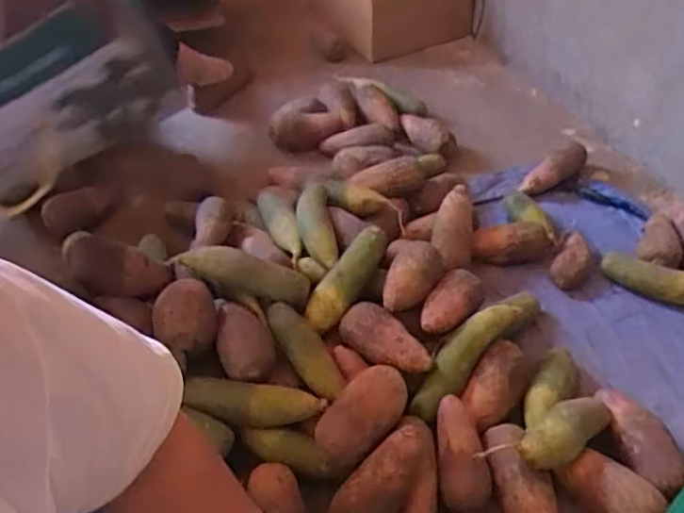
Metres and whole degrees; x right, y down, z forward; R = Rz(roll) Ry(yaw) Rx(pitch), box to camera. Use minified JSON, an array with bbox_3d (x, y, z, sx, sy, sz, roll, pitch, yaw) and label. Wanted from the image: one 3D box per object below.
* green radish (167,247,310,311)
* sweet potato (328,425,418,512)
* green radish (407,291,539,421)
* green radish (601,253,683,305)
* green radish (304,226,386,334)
[{"bbox_3d":[-0.154,0.024,0.954,0.211,0.063,0.058,11,45,11],"label":"green radish"},{"bbox_3d":[0.049,0.288,0.793,0.066,0.055,0.159,34,95,30],"label":"sweet potato"},{"bbox_3d":[0.200,0.141,0.952,0.260,0.051,0.059,-41,56,-16],"label":"green radish"},{"bbox_3d":[0.597,0.049,1.117,0.258,0.046,0.059,14,46,13],"label":"green radish"},{"bbox_3d":[0.008,0.035,1.011,0.054,0.052,0.200,26,65,24],"label":"green radish"}]

